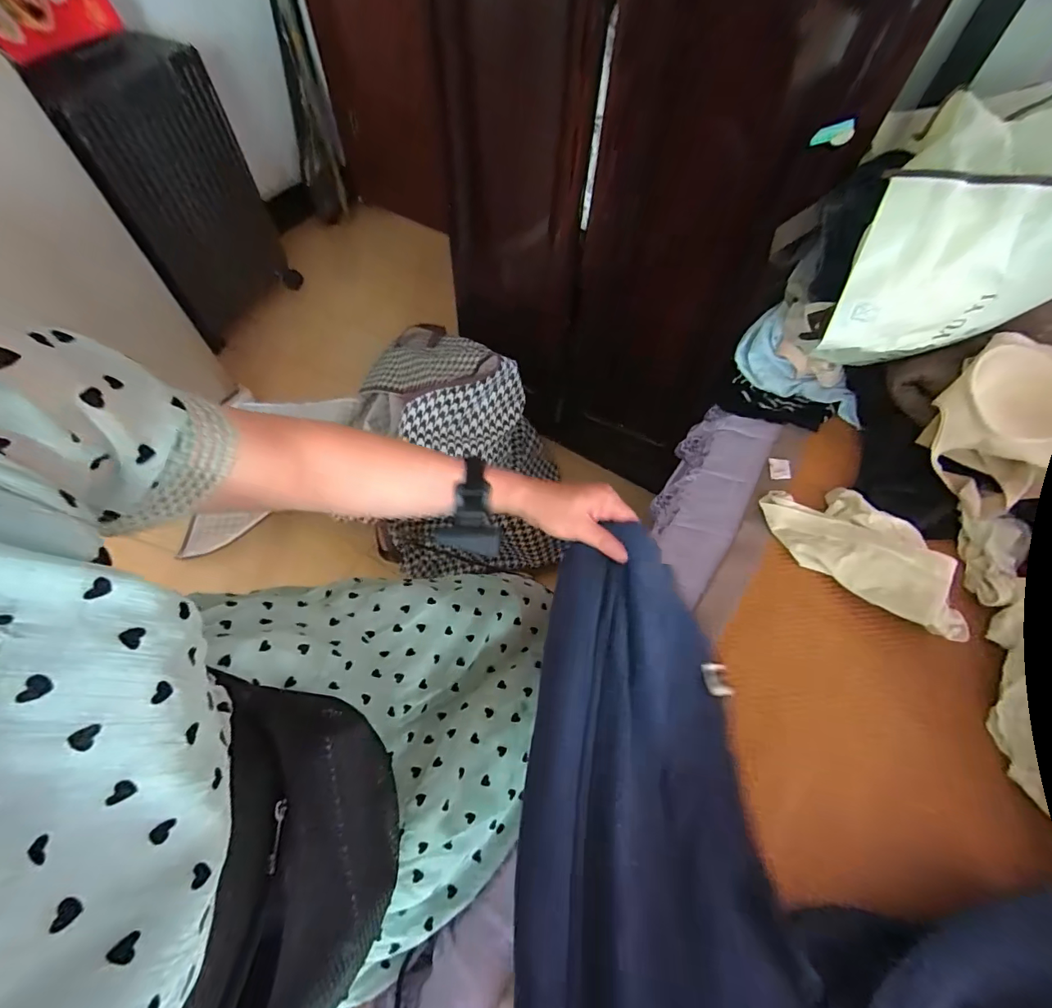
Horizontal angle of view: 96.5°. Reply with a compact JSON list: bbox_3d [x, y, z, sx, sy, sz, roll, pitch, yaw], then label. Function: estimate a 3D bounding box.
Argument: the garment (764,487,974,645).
[{"bbox_3d":[0.431,0.054,0.598,0.250,0.051,0.132,40,65,18],"label":"garment"}]

